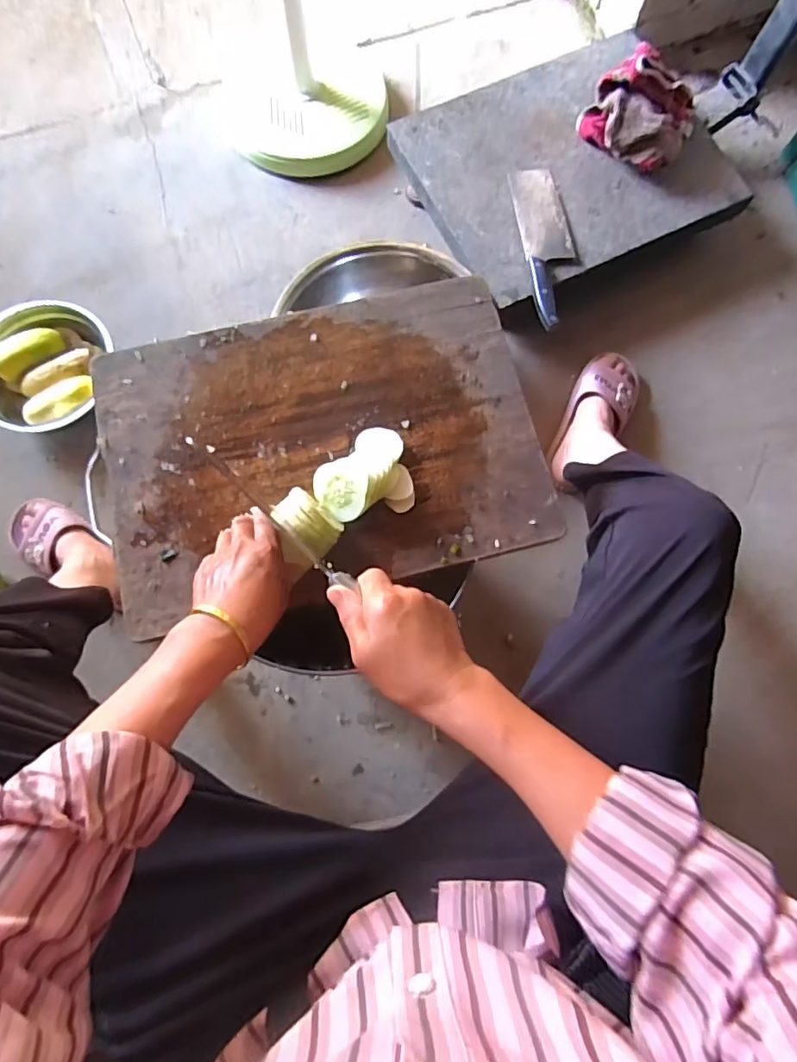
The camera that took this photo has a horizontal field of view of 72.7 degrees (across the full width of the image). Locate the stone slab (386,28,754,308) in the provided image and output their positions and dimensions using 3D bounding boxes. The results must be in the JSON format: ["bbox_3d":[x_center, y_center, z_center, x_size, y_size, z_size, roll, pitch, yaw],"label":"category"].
[{"bbox_3d":[0.295,-0.643,0.950,0.508,0.054,0.395,-28,79,-7],"label":"stone slab"}]

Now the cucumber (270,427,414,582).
[{"bbox_3d":[-0.047,-0.035,0.526,0.087,0.054,0.162,41,79,8],"label":"cucumber"}]

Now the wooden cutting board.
[{"bbox_3d":[-0.080,-0.094,0.570,0.441,0.015,0.309,-13,78,-4],"label":"wooden cutting board"}]

